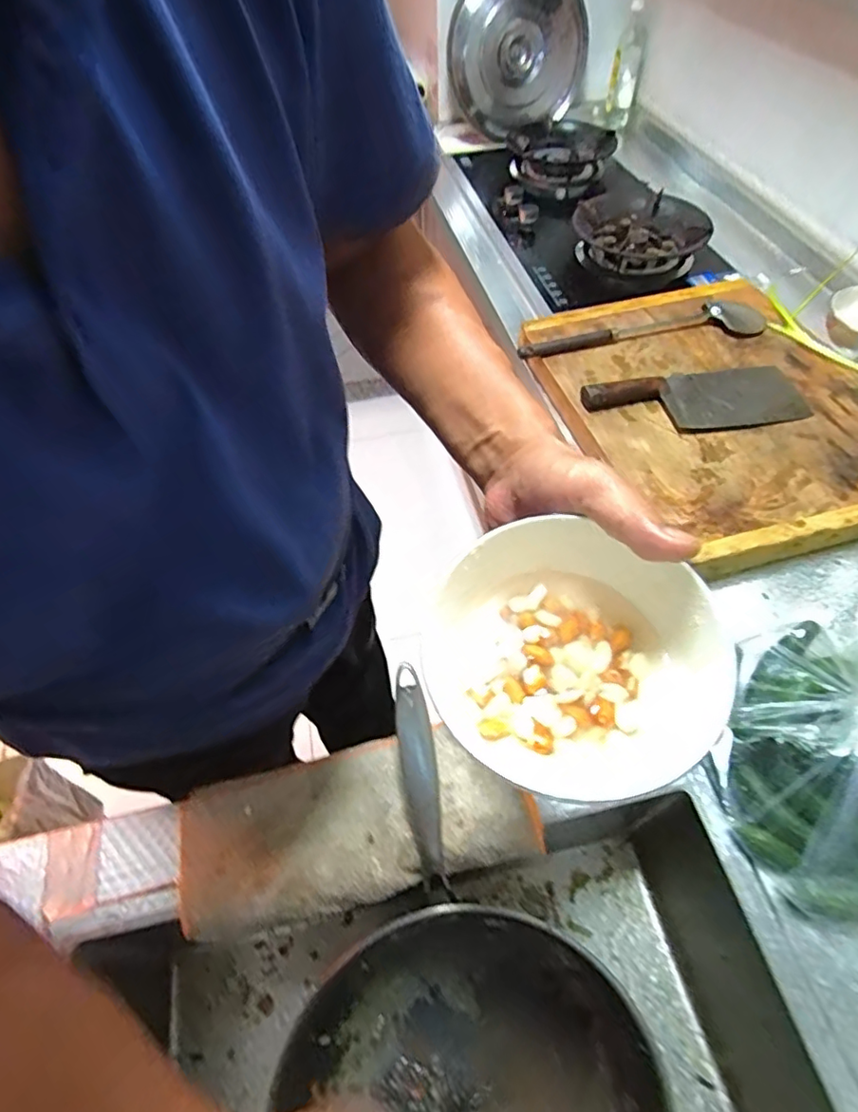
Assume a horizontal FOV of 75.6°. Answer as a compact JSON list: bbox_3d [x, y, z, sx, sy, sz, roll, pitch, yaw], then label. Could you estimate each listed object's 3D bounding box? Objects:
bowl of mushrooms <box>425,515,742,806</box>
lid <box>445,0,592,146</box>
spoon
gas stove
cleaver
[{"bbox_3d":[0.070,0.049,0.279,0.131,0.055,0.131,-1,56,1],"label":"bowl of mushrooms"},{"bbox_3d":[0.202,-1.148,1.265,0.319,0.317,0.094,29,21,-17],"label":"lid"},{"bbox_3d":[0.328,-0.349,0.848,0.382,0.022,0.082,-8,56,-4],"label":"spoon"},{"bbox_3d":[0.308,-0.719,1.137,0.376,0.098,0.667,-14,56,-8],"label":"gas stove"},{"bbox_3d":[0.358,-0.213,0.736,0.299,0.030,0.116,-7,56,-3],"label":"cleaver"}]

